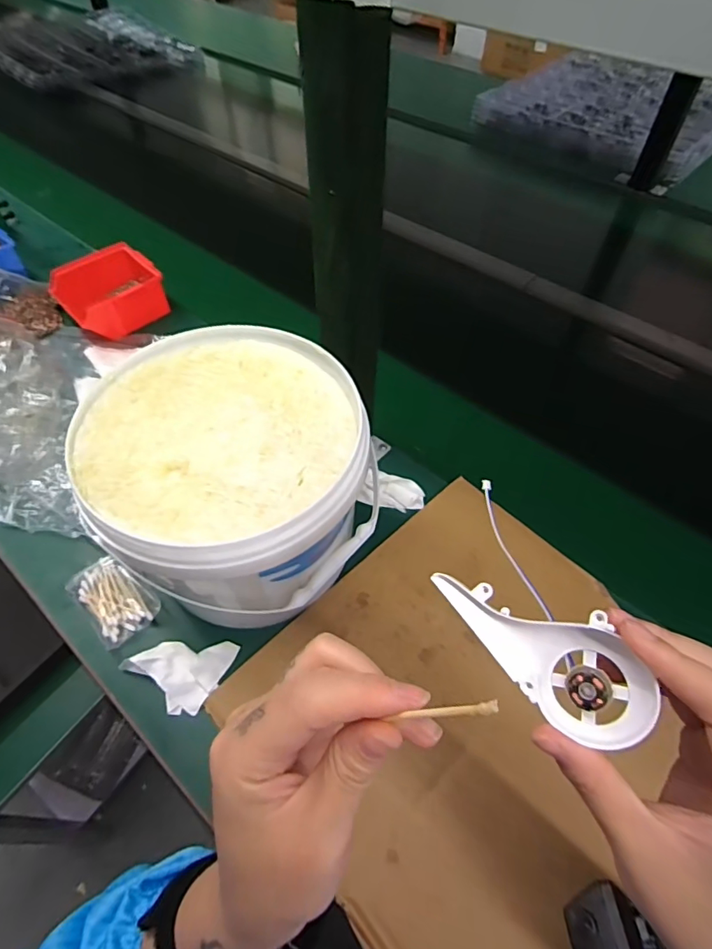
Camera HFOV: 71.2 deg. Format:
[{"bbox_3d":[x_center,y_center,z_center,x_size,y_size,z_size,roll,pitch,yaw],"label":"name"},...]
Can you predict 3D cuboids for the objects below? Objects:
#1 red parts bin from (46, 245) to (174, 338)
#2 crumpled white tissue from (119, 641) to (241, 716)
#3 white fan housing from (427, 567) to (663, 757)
[{"bbox_3d":[-0.365,-0.270,0.739,0.135,0.057,0.134,-32,60,-20],"label":"red parts bin"},{"bbox_3d":[-0.160,0.179,0.445,0.091,0.018,0.062,3,55,2],"label":"crumpled white tissue"},{"bbox_3d":[0.078,0.072,0.212,0.092,0.018,0.043,32,101,25],"label":"white fan housing"}]

